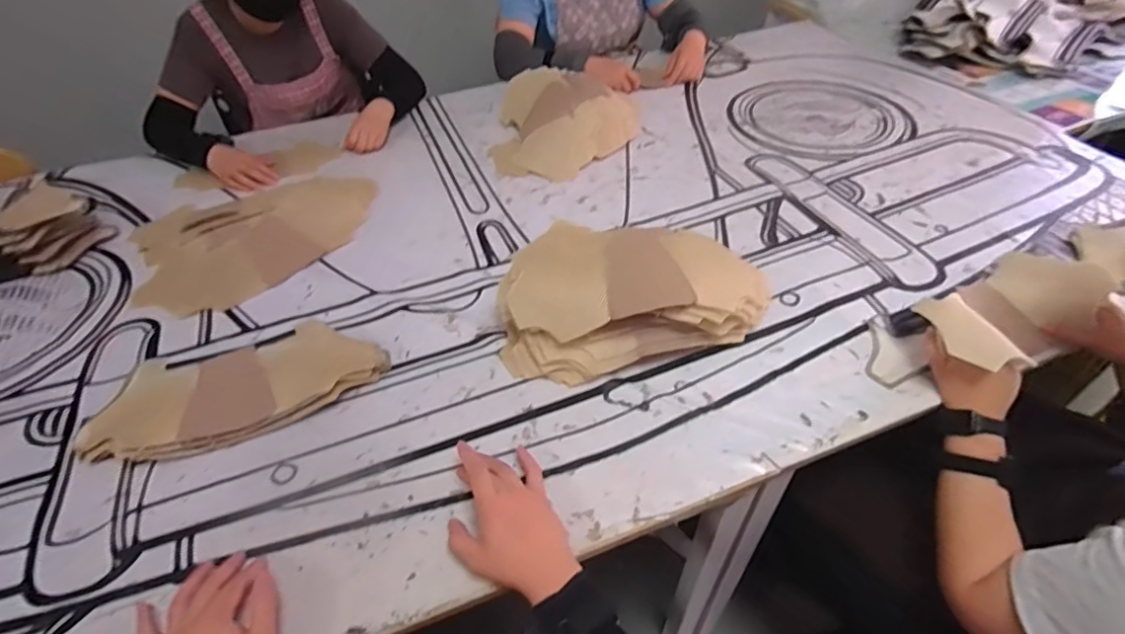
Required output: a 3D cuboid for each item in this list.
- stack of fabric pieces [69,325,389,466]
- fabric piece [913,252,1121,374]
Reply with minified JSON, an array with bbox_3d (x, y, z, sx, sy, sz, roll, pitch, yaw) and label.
[{"bbox_3d":[-0.430,0.095,0.743,0.377,0.051,0.149,-18,48,-13],"label":"stack of fabric pieces"},{"bbox_3d":[0.593,0.001,0.758,0.265,0.090,0.118,-23,49,-18],"label":"fabric piece"}]

